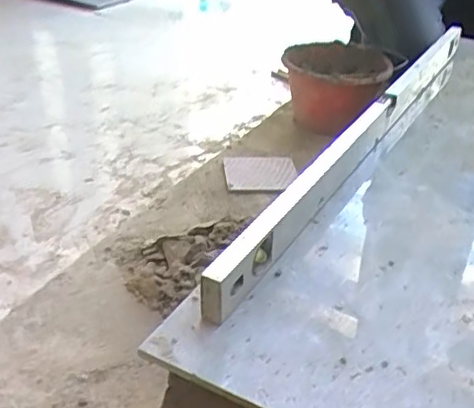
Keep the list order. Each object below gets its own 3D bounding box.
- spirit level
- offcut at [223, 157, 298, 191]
[{"bbox_3d":[0.206,-0.118,0.825,0.028,0.061,0.893,20,36,24],"label":"spirit level"},{"bbox_3d":[0.049,-0.061,1.158,0.154,0.015,0.085,-3,56,-25],"label":"offcut"}]

